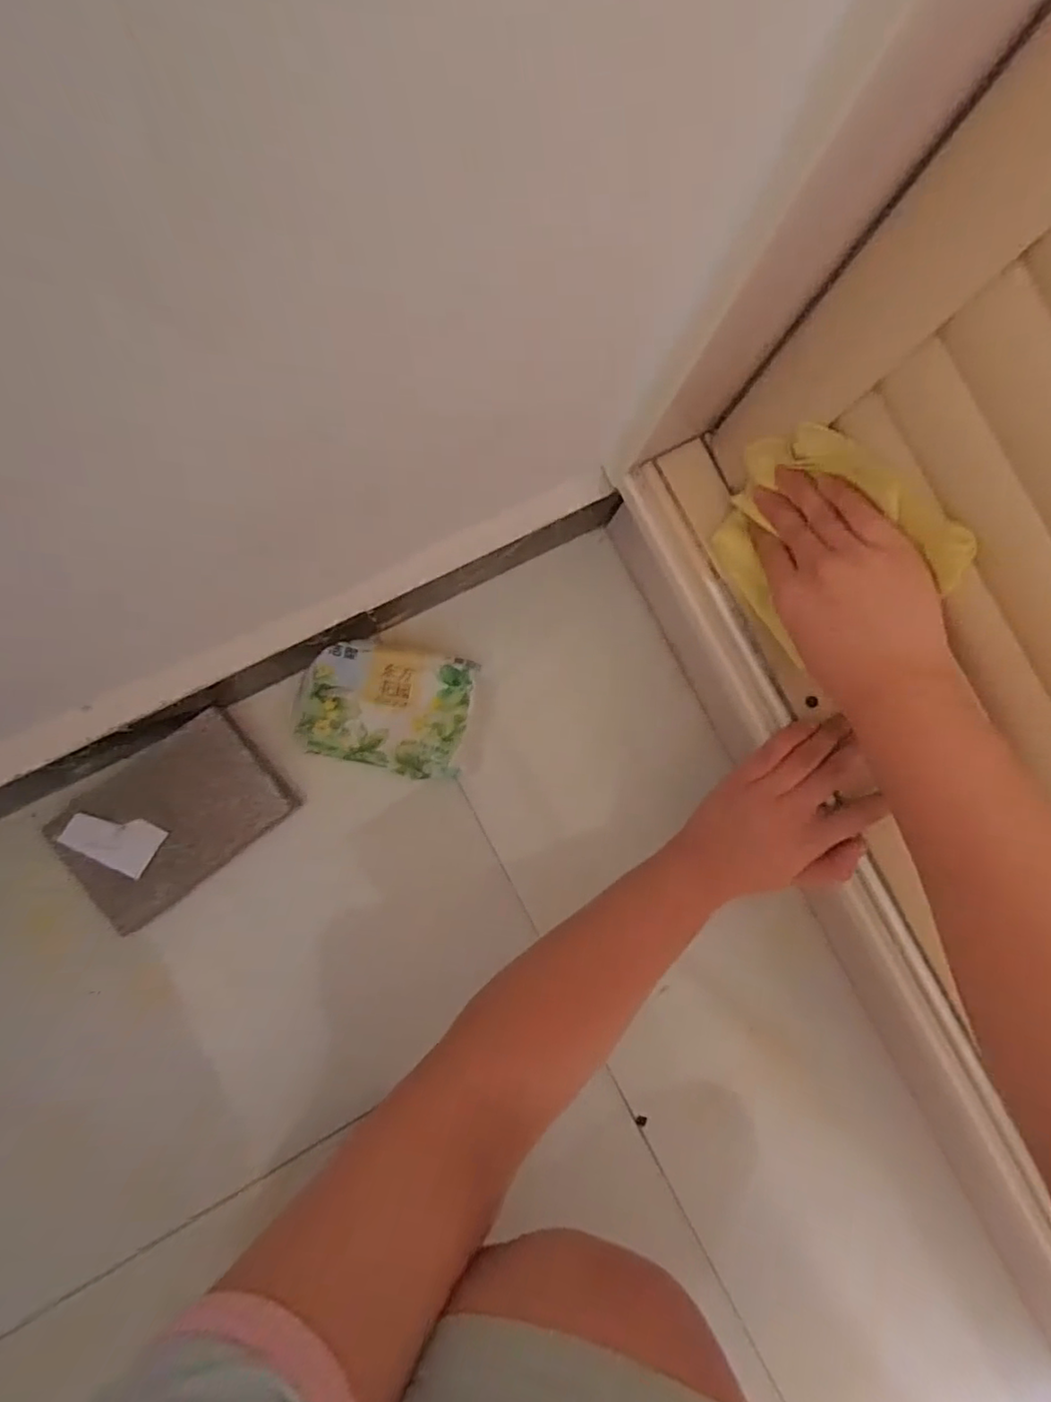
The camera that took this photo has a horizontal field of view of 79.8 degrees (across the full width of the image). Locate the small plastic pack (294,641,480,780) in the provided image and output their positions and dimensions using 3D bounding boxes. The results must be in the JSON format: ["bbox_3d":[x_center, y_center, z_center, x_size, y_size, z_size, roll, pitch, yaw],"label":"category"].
[{"bbox_3d":[-0.107,0.005,0.485,0.127,0.034,0.100,10,84,-6],"label":"small plastic pack"}]

